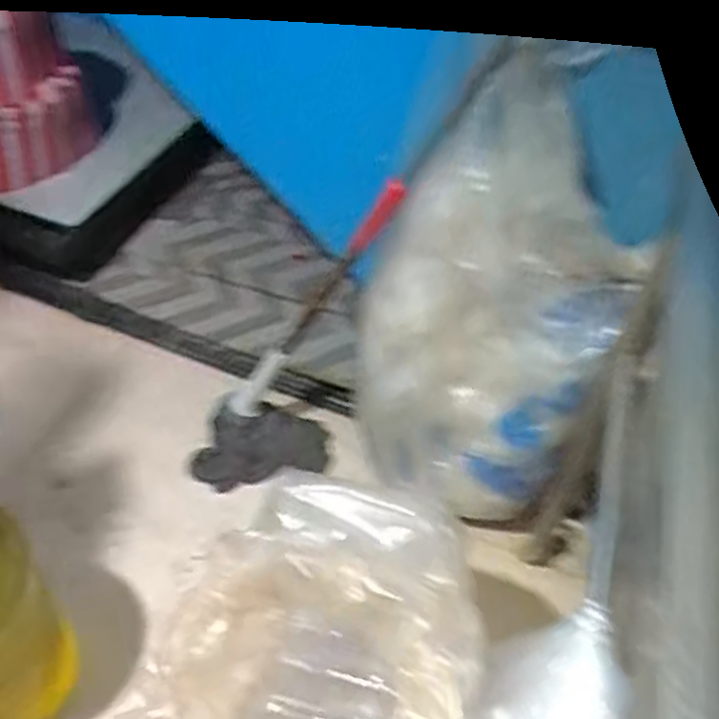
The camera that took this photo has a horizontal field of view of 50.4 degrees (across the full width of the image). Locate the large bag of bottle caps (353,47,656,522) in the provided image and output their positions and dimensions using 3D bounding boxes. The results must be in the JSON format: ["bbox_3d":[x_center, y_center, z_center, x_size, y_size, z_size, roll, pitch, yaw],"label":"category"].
[{"bbox_3d":[0.188,-0.054,1.183,0.318,0.633,0.315,-3,48,-9],"label":"large bag of bottle caps"}]

